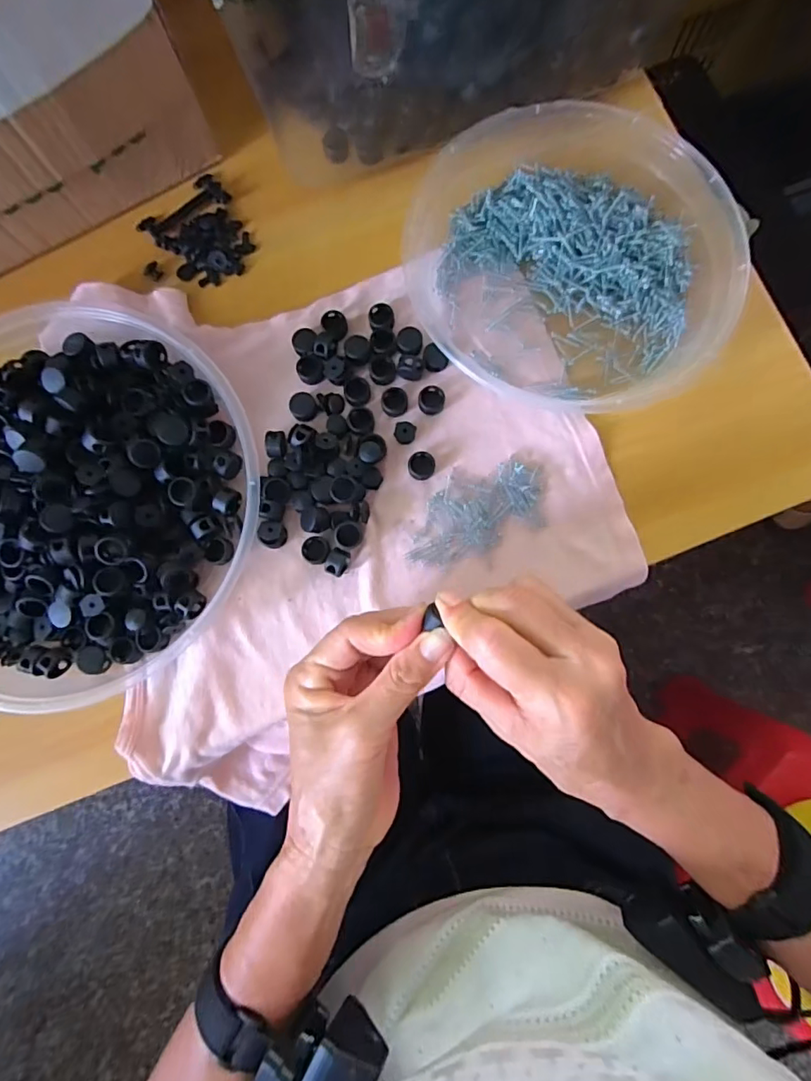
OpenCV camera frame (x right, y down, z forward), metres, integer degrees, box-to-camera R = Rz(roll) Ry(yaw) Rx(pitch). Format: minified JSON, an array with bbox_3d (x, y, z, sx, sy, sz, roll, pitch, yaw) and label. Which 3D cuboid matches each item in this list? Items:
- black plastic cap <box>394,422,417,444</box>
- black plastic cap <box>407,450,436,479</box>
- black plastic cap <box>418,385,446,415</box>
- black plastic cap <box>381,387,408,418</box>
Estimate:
[{"bbox_3d":[0.000,-0.070,0.327,0.013,0.010,0.013,0,81,0],"label":"black plastic cap"},{"bbox_3d":[0.011,-0.048,0.323,0.017,0.009,0.016,0,81,0],"label":"black plastic cap"},{"bbox_3d":[0.017,-0.091,0.331,0.016,0.007,0.018,42,84,6],"label":"black plastic cap"},{"bbox_3d":[-0.007,-0.089,0.329,0.016,0.009,0.016,0,81,0],"label":"black plastic cap"}]

